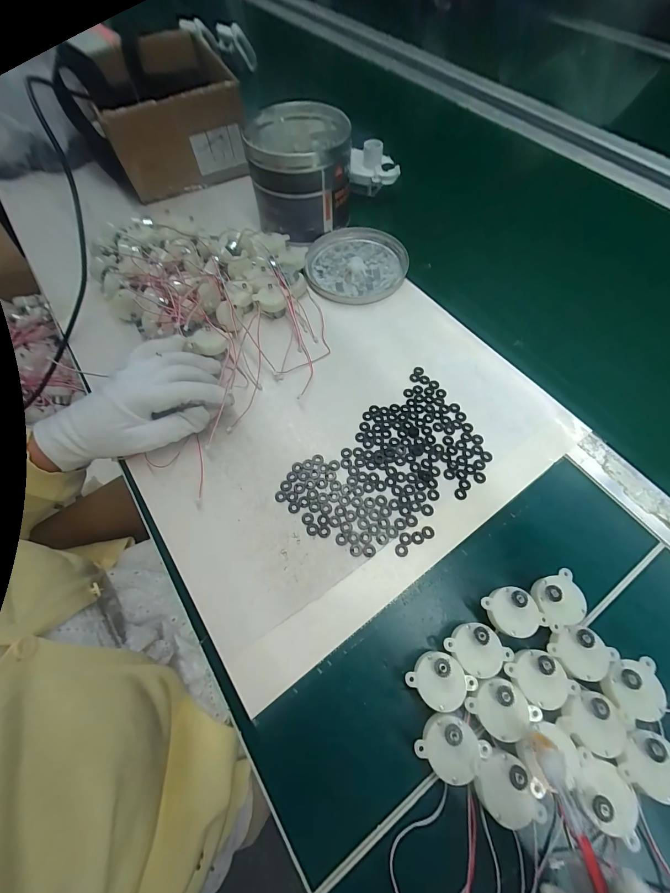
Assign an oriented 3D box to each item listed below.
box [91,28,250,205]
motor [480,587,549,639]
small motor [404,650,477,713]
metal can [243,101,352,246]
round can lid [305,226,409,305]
[{"bbox_3d":[-0.245,-0.487,0.492,0.190,0.111,0.208,-18,65,-8],"label":"box"},{"bbox_3d":[0.127,0.120,0.242,0.034,0.030,0.033,0,64,1],"label":"motor"},{"bbox_3d":[0.070,0.158,0.226,0.033,0.030,0.037,-40,69,-17],"label":"small motor"},{"bbox_3d":[-0.046,-0.354,0.427,0.119,0.090,0.138,-9,64,-3],"label":"metal can"},{"bbox_3d":[0.029,-0.235,0.429,0.123,0.018,0.130,0,64,1],"label":"round can lid"}]

